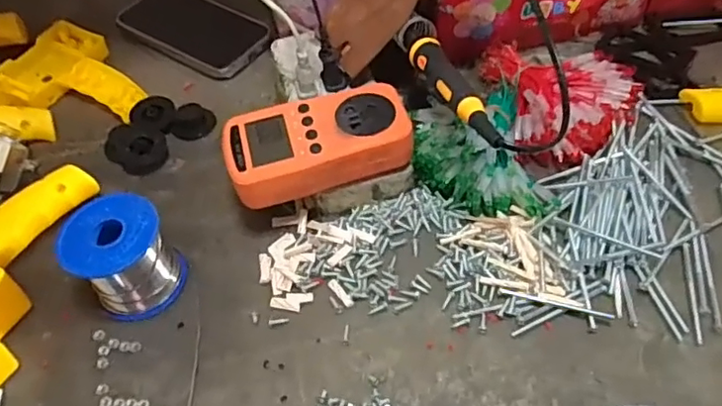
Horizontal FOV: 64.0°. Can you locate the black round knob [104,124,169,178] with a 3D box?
[{"bbox_3d":[-0.190,-0.048,0.490,0.053,0.018,0.039,31,62,24],"label":"black round knob"}]

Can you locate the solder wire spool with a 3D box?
[{"bbox_3d":[-0.158,0.035,0.386,0.061,0.062,0.055,-35,59,-20],"label":"solder wire spool"}]

